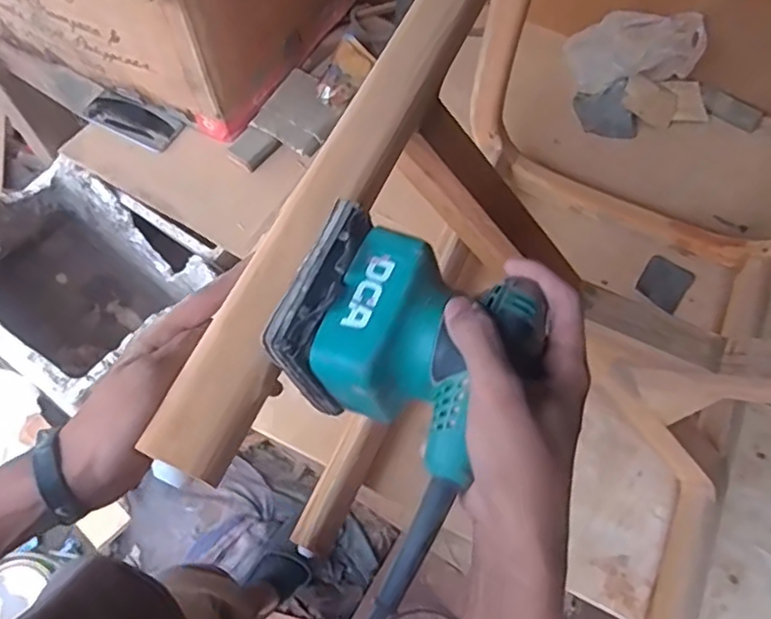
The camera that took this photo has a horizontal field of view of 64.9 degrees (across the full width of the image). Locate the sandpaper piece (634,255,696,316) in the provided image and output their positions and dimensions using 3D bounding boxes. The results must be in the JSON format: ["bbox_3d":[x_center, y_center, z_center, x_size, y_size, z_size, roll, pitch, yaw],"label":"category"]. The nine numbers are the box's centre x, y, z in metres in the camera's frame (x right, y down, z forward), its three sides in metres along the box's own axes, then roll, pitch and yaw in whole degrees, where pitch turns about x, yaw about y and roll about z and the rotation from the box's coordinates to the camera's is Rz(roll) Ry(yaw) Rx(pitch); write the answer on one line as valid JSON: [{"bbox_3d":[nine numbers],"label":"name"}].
[{"bbox_3d":[0.460,-0.045,0.997,0.077,0.007,0.088,37,68,7],"label":"sandpaper piece"}]

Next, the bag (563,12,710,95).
[{"bbox_3d":[0.443,-0.459,1.093,0.222,0.150,0.090,13,70,4],"label":"bag"}]

